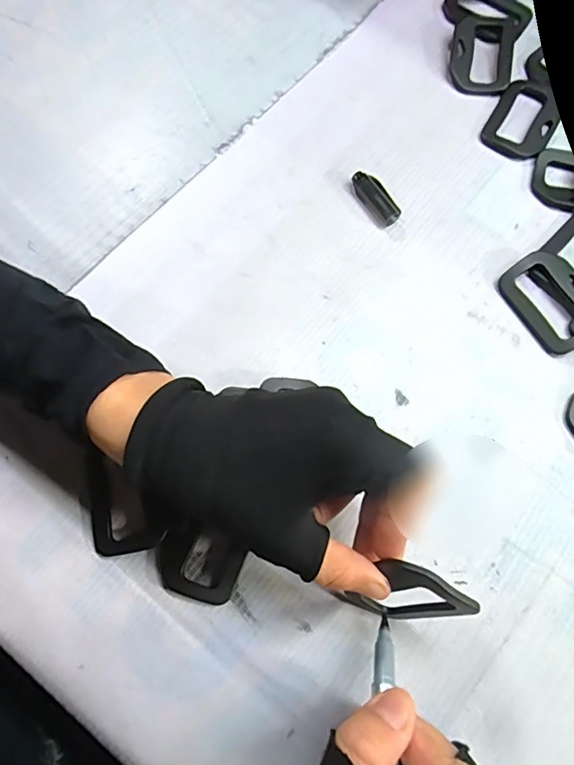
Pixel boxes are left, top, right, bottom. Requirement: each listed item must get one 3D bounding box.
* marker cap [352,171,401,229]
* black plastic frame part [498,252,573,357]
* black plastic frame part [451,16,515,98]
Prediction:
[{"bbox_3d":[0.057,-0.117,0.310,0.016,0.009,0.038,-29,75,-9],"label":"marker cap"},{"bbox_3d":[0.160,-0.050,0.289,0.046,0.010,0.060,-29,75,-9],"label":"black plastic frame part"},{"bbox_3d":[0.137,-0.231,0.343,0.042,0.009,0.063,9,73,3],"label":"black plastic frame part"}]

